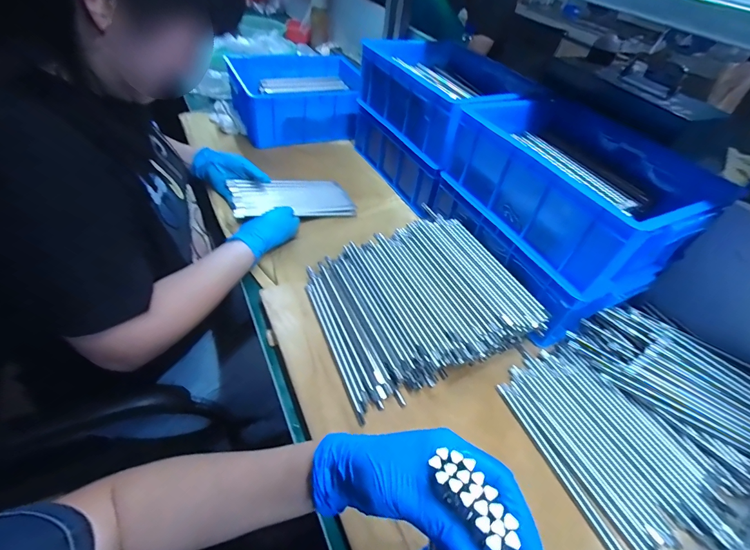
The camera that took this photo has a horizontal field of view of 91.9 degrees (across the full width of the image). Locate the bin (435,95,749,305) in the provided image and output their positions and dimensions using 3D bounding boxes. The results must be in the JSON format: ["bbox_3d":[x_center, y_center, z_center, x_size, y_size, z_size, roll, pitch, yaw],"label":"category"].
[{"bbox_3d":[0.285,-0.137,0.568,0.181,0.119,0.336,-16,51,-24],"label":"bin"}]

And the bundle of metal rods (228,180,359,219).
[{"bbox_3d":[-0.159,-0.152,0.724,0.227,0.014,0.112,-10,54,-24],"label":"bundle of metal rods"}]

